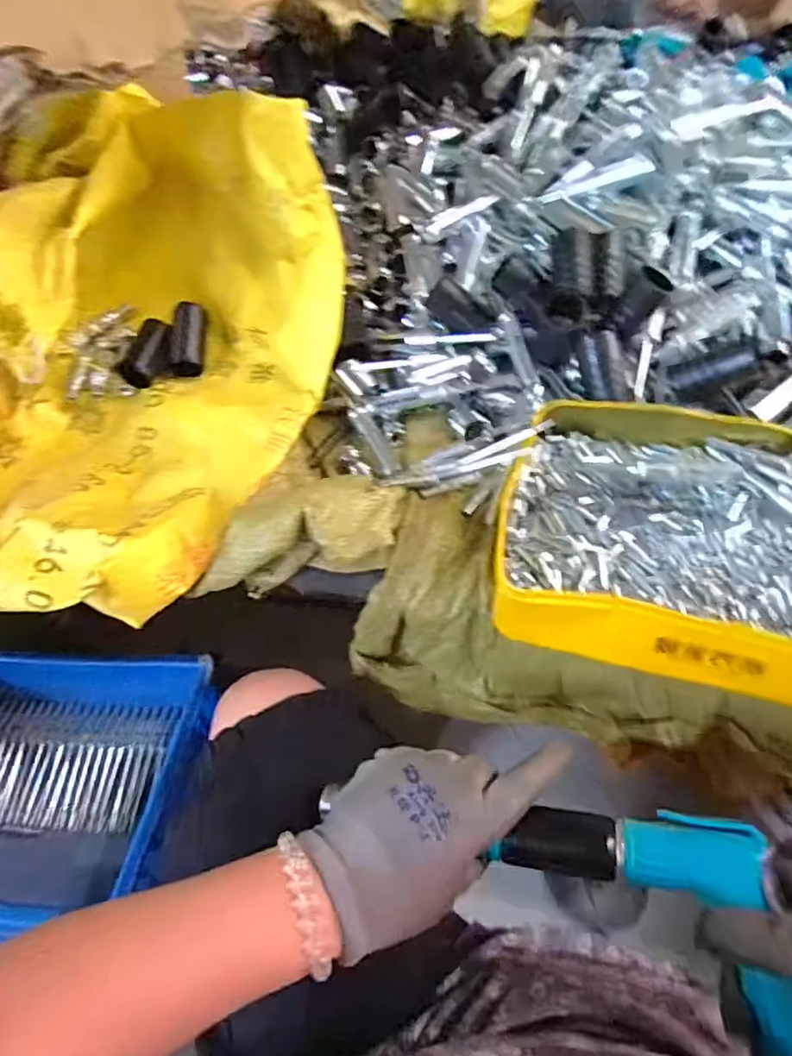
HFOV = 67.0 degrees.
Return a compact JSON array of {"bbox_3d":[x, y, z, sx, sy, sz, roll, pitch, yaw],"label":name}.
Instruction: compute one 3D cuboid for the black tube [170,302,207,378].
[{"bbox_3d":[-0.190,-0.171,0.546,0.025,0.028,0.070,2,81,7],"label":"black tube"}]

